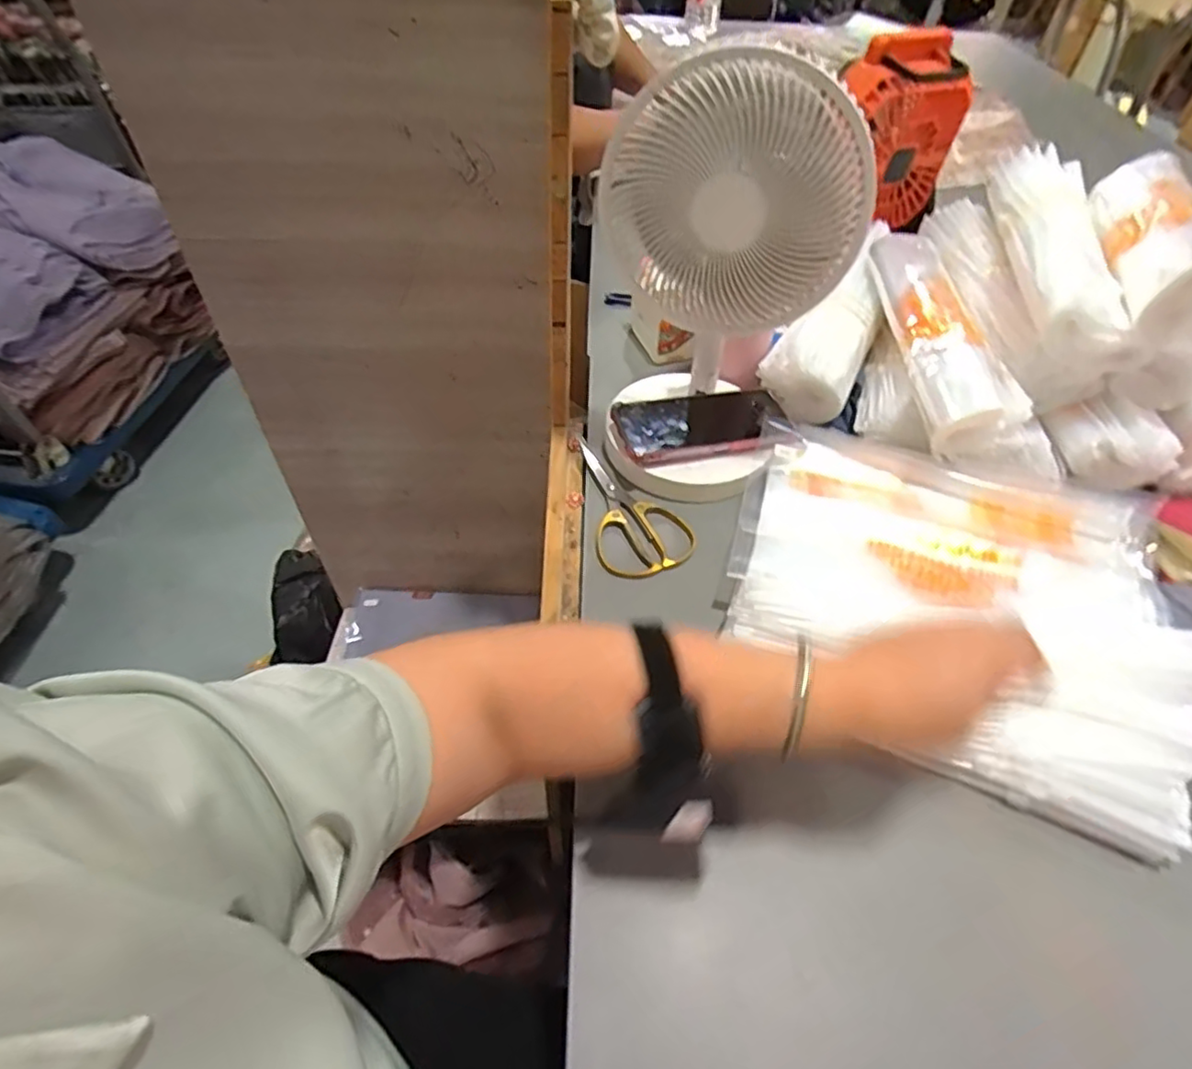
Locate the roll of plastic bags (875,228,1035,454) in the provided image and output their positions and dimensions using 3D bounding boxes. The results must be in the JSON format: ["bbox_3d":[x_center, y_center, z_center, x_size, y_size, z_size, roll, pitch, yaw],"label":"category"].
[{"bbox_3d":[0.331,-0.207,0.641,0.070,0.054,0.307,2,50,0],"label":"roll of plastic bags"}]

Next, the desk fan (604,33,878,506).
[{"bbox_3d":[0.099,-0.194,0.530,0.174,0.315,0.158,-7,50,-8],"label":"desk fan"}]

